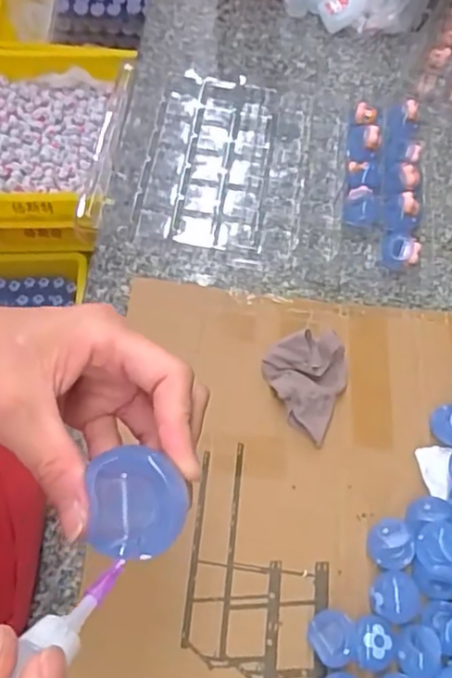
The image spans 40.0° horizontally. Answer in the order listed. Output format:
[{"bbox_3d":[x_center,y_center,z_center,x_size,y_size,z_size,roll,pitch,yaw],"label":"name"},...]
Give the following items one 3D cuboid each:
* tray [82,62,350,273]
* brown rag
[{"bbox_3d":[-0.006,-0.219,0.752,0.294,0.023,0.275,8,64,0],"label":"tray"},{"bbox_3d":[0.087,0.046,0.612,0.078,0.047,0.102,-16,66,-11],"label":"brown rag"}]

